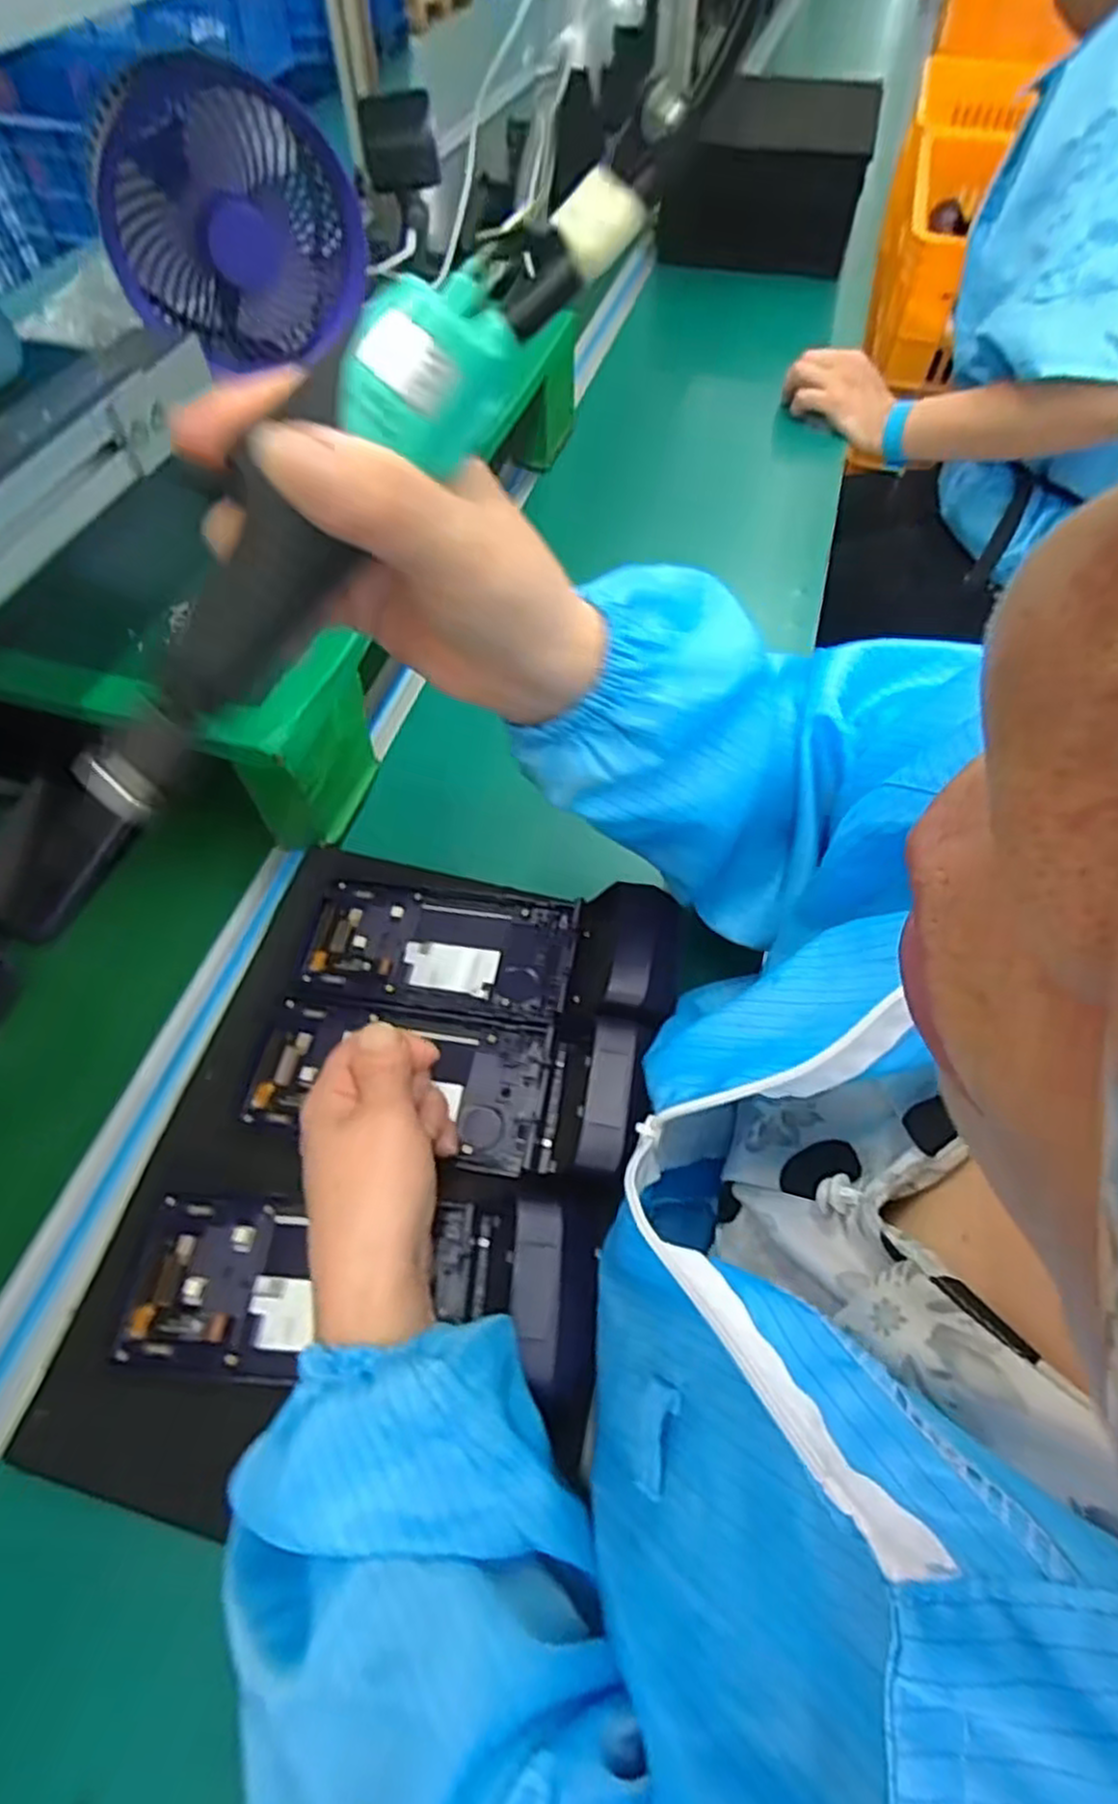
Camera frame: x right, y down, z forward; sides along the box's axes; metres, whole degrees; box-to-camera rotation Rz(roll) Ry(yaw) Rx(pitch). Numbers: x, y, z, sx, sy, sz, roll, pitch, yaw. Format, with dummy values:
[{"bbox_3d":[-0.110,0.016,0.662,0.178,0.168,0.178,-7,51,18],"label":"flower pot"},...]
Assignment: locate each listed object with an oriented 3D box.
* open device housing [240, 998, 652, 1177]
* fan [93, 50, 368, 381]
[{"bbox_3d":[-0.060,0.096,0.408,0.213,0.049,0.080,6,54,15],"label":"open device housing"},{"bbox_3d":[-0.207,-0.428,0.484,0.149,0.144,0.045,-25,61,-15],"label":"fan"}]

